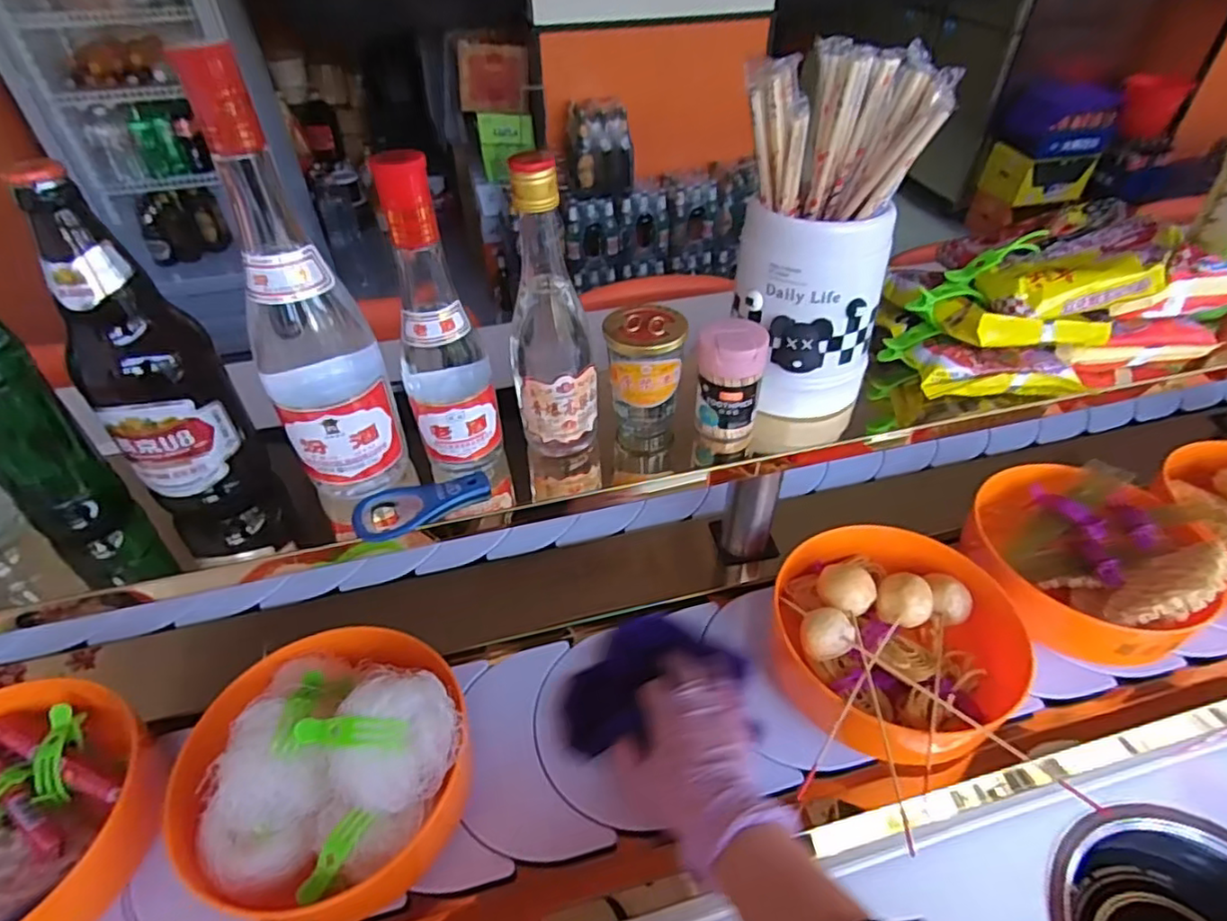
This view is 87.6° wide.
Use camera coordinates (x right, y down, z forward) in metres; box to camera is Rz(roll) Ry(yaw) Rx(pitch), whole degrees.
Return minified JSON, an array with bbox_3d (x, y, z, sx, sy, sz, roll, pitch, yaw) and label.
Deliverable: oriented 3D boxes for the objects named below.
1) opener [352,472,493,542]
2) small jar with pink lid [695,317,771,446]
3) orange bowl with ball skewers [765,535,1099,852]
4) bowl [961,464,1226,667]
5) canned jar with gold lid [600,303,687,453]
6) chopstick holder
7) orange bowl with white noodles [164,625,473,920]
[{"bbox_3d":[-0.133,0.030,0.449,0.092,0.011,0.038,-15,45,-16],"label":"opener"},{"bbox_3d":[0.086,-0.059,0.482,0.050,0.086,0.048,0,43,0],"label":"small jar with pink lid"},{"bbox_3d":[0.240,0.168,0.541,0.212,0.083,0.223,12,44,13],"label":"orange bowl with ball skewers"},{"bbox_3d":[0.438,0.082,0.599,0.183,0.084,0.181,0,43,0],"label":"bowl"},{"bbox_3d":[0.023,-0.058,0.488,0.055,0.103,0.051,0,43,0],"label":"canned jar with gold lid"},{"bbox_3d":[0.155,-0.138,0.482,0.116,0.273,0.093,-18,45,-18],"label":"chopstick holder"},{"bbox_3d":[-0.207,0.223,0.464,0.186,0.118,0.173,0,43,0],"label":"orange bowl with white noodles"}]

